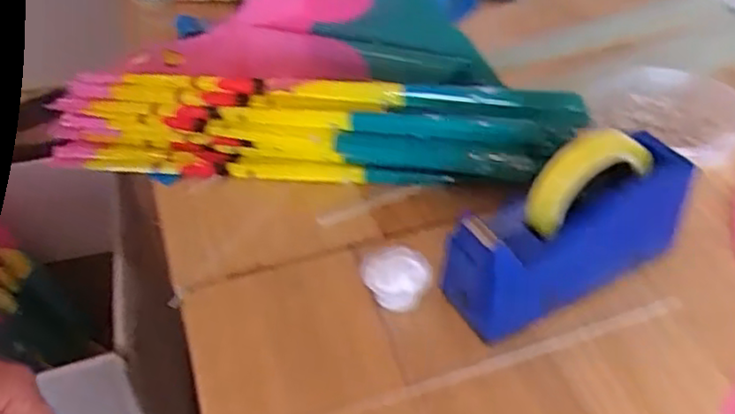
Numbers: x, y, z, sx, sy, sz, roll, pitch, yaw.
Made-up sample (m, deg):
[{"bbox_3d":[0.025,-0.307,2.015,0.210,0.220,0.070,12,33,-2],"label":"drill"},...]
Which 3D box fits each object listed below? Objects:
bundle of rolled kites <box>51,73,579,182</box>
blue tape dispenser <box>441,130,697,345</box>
[{"bbox_3d":[-0.078,-0.077,0.718,0.565,0.079,0.109,5,43,8],"label":"bundle of rolled kites"},{"bbox_3d":[0.158,0.017,0.548,0.204,0.123,0.074,-19,46,-18],"label":"blue tape dispenser"}]

